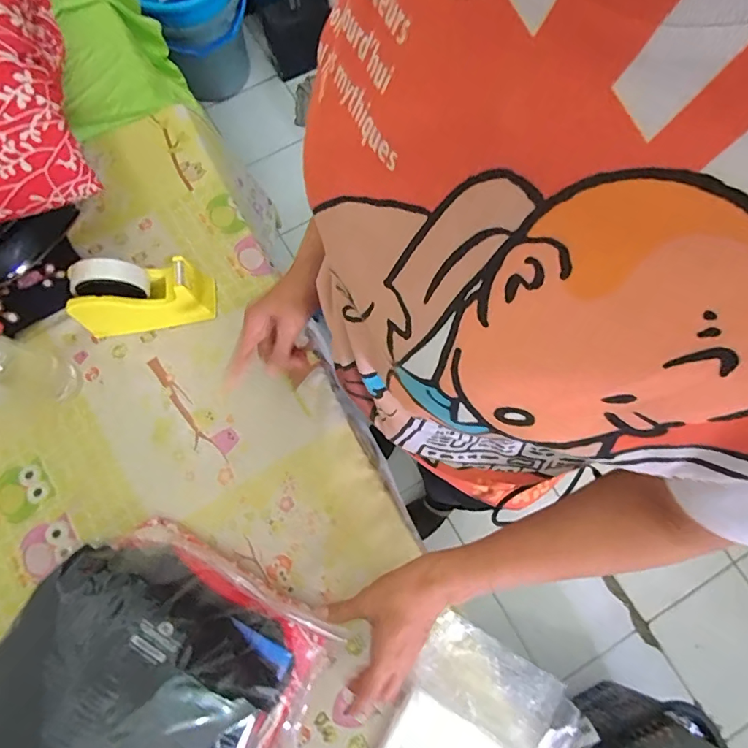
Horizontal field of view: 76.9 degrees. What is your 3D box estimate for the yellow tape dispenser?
[{"bbox_3d":[-0.285,-0.099,0.580,0.163,0.101,0.061,-15,72,-4],"label":"yellow tape dispenser"}]

